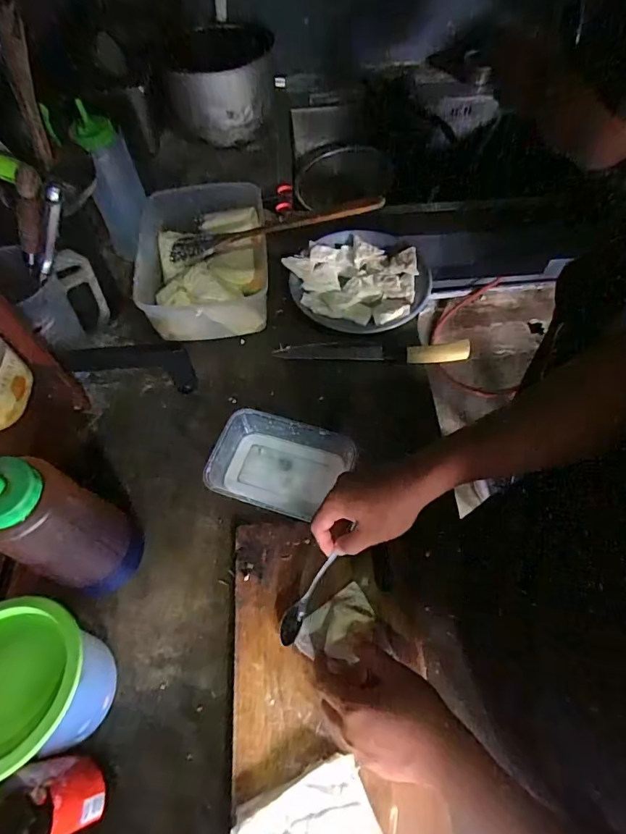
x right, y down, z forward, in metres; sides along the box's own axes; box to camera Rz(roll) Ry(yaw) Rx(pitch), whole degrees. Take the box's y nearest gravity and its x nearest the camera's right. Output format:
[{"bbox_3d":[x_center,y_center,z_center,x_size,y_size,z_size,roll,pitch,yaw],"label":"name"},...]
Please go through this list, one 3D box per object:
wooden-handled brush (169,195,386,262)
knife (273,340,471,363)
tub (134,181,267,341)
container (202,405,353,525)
[{"bbox_3d":[-0.064,-0.279,0.701,0.336,0.017,0.042,-7,56,15],"label":"wooden-handled brush"},{"bbox_3d":[0.086,-0.098,0.689,0.276,0.022,0.029,1,57,4],"label":"knife"},{"bbox_3d":[-0.169,-0.241,0.743,0.183,0.102,0.261,-7,60,-1],"label":"tub"},{"bbox_3d":[-0.041,0.059,0.585,0.164,0.038,0.121,12,58,11],"label":"container"}]

